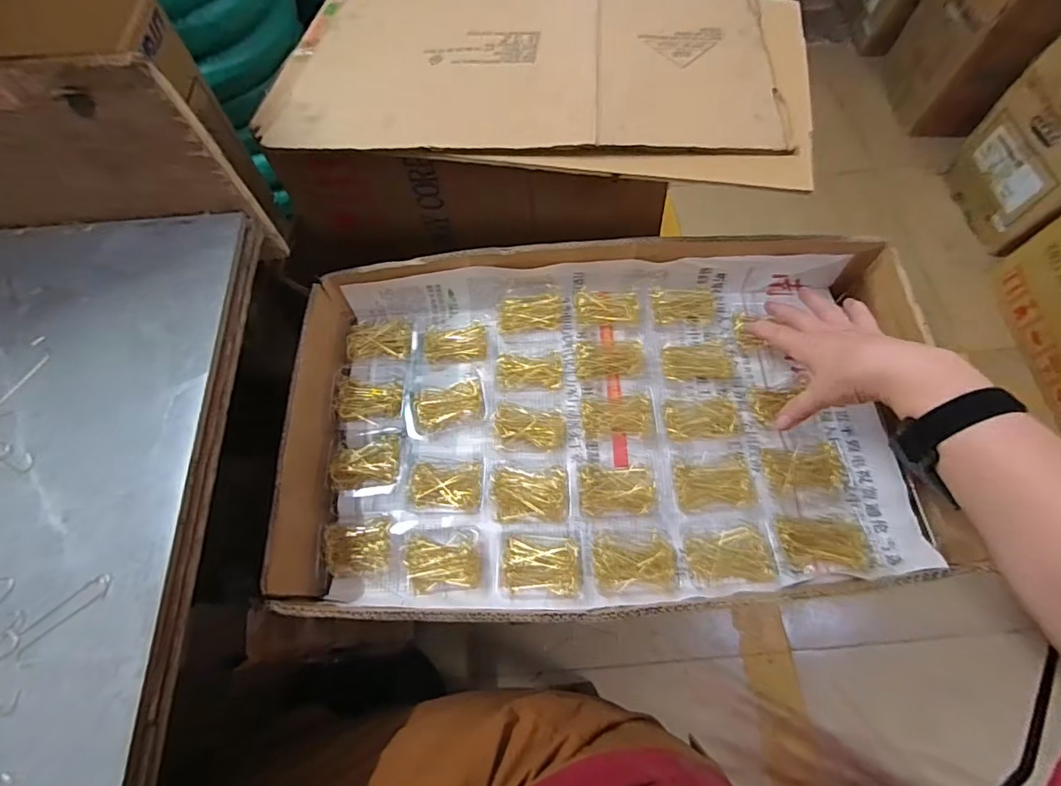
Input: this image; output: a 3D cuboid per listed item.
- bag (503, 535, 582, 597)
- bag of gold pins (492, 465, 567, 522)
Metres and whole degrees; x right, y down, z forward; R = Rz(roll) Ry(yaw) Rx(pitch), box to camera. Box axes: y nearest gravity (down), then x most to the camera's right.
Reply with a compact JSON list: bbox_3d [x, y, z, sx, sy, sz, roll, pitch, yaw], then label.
[{"bbox_3d":[0.010,0.155,0.451,0.069,0.020,0.051,3,66,3],"label":"bag"},{"bbox_3d":[-0.001,0.095,0.478,0.071,0.023,0.050,0,66,2],"label":"bag of gold pins"}]

